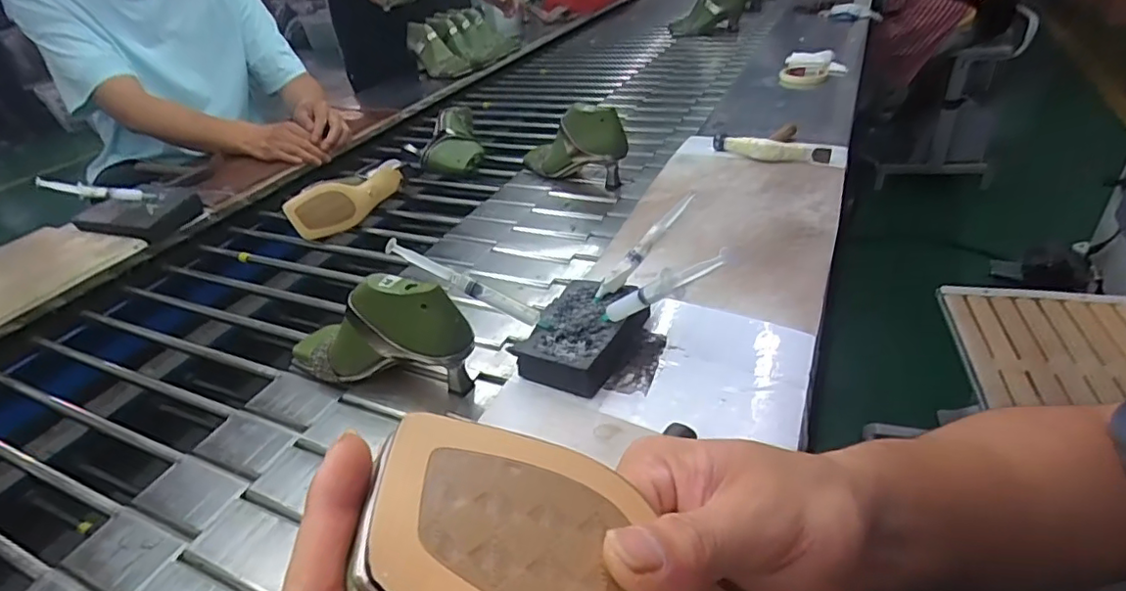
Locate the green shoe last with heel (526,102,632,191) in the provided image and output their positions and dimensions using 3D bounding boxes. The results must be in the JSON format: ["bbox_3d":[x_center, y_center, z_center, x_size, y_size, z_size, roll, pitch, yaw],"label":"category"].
[{"bbox_3d":[0.006,-0.265,1.003,0.230,0.142,0.057,25,46,38],"label":"green shoe last with heel"}]

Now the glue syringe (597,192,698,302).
[{"bbox_3d":[0.080,-0.049,0.574,0.140,0.016,0.013,-48,44,-5],"label":"glue syringe"}]

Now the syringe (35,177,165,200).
[{"bbox_3d":[-0.747,-0.167,0.945,0.167,0.025,0.031,4,28,-27],"label":"syringe"}]

